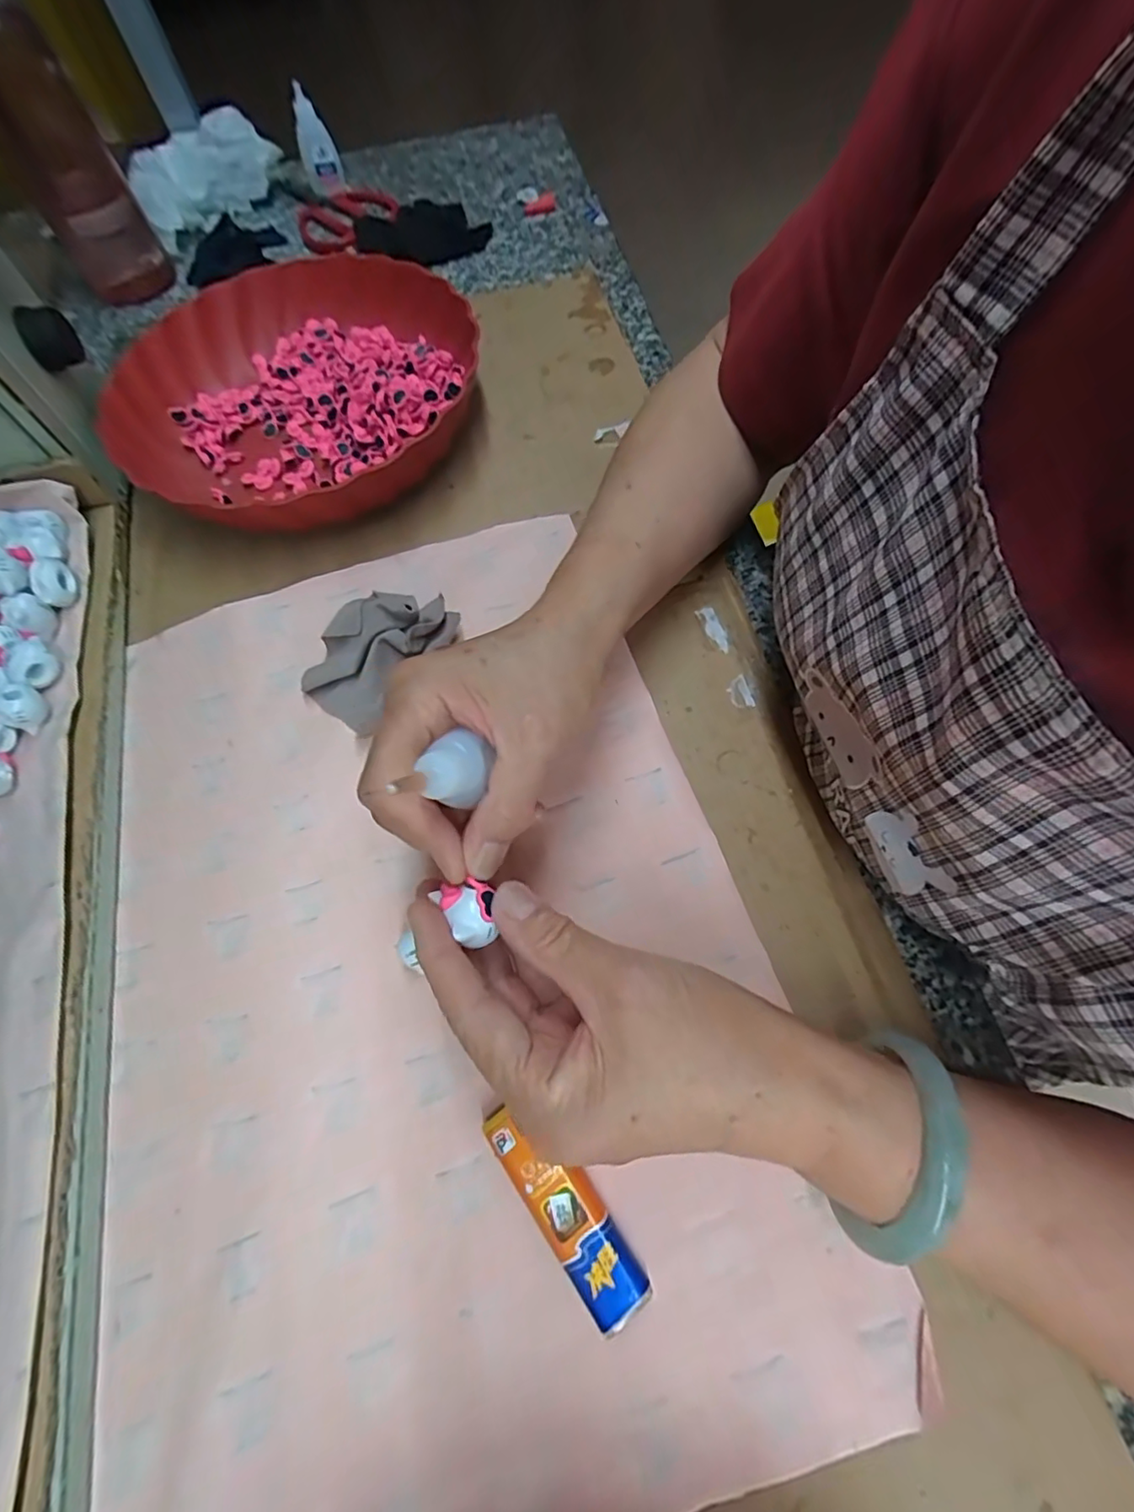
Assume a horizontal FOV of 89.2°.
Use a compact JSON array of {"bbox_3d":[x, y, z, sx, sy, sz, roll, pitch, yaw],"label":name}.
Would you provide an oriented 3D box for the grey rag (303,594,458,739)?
[{"bbox_3d":[-0.109,-0.062,0.321,0.058,0.031,0.083,35,72,17],"label":"grey rag"}]

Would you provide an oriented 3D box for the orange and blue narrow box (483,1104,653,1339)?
[{"bbox_3d":[-0.001,0.170,0.220,0.024,0.011,0.079,-36,69,-13],"label":"orange and blue narrow box"}]

